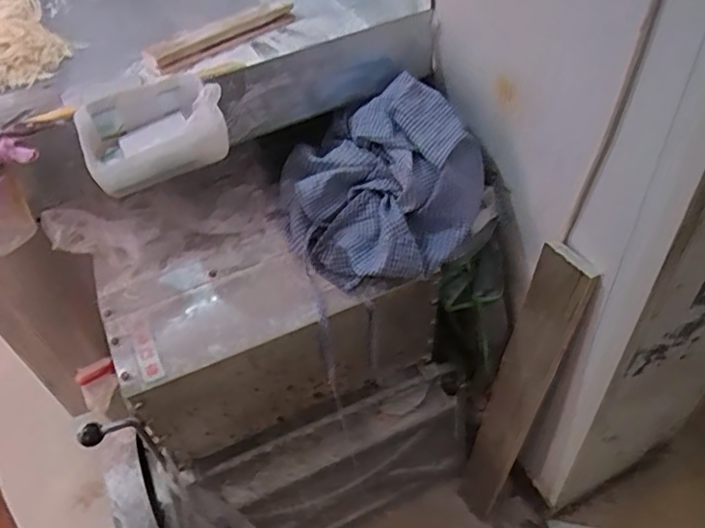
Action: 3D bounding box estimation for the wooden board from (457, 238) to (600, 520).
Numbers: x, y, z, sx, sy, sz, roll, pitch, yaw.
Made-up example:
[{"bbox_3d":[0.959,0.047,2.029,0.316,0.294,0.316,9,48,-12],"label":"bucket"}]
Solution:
[{"bbox_3d":[0.268,0.257,0.991,0.025,0.779,0.084,-33,55,-26],"label":"wooden board"}]

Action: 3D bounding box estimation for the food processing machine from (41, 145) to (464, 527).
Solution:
[{"bbox_3d":[-0.153,0.220,0.994,0.588,0.692,0.413,-30,50,-20],"label":"food processing machine"}]

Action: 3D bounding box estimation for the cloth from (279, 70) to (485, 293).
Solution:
[{"bbox_3d":[0.022,-0.113,0.760,0.267,0.167,0.229,21,53,25],"label":"cloth"}]

